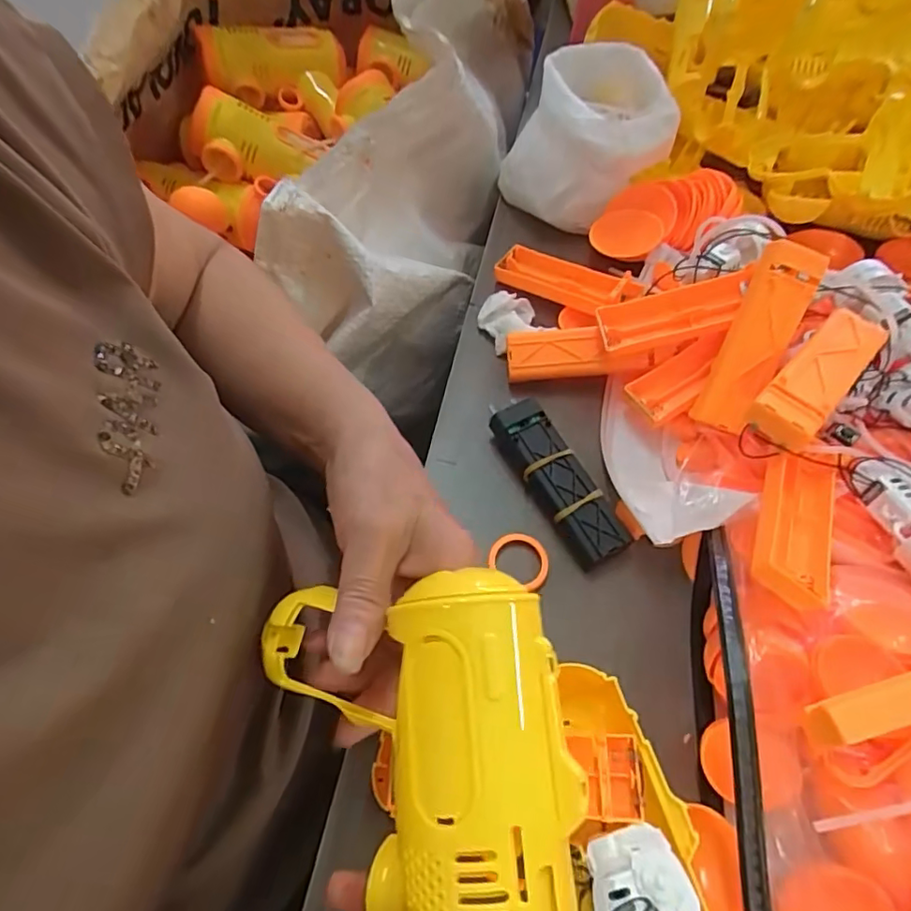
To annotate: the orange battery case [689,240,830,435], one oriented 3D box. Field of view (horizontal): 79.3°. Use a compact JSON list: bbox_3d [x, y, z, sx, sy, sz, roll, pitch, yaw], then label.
[{"bbox_3d":[0.178,-0.069,0.325,0.033,0.019,0.111,25,100,13],"label":"orange battery case"}]

